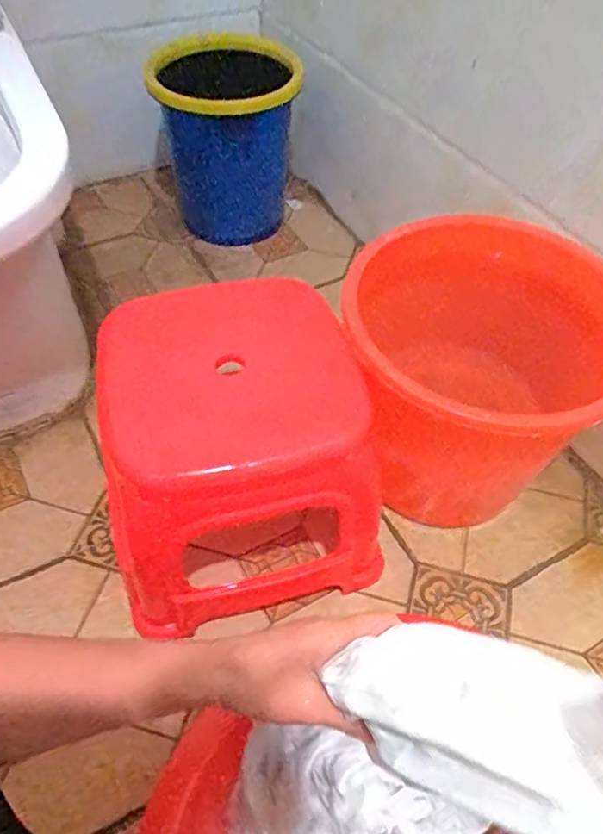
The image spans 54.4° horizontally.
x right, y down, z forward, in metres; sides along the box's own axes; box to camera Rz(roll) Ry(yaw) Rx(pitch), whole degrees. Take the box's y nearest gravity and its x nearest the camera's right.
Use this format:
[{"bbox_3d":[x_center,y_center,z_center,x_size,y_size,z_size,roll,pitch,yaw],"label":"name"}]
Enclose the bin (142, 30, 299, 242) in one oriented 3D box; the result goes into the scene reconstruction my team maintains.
[{"bbox_3d":[-0.126,-0.487,1.062,0.237,0.287,0.196,1,52,-1],"label":"bin"}]

